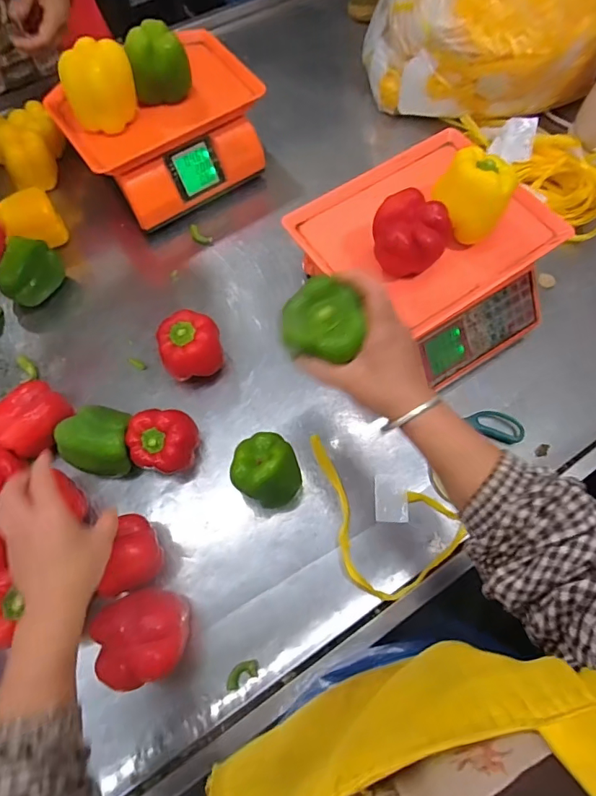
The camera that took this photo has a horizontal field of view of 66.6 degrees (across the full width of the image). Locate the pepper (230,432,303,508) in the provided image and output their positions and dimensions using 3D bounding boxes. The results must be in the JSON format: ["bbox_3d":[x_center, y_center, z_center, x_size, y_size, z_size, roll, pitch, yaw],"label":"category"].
[{"bbox_3d":[-0.036,0.086,0.539,0.080,0.085,0.073,0,67,0],"label":"pepper"}]

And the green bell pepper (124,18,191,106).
[{"bbox_3d":[-0.196,-0.470,0.642,0.078,0.078,0.069,-14,68,-6],"label":"green bell pepper"}]

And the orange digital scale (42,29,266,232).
[{"bbox_3d":[-0.201,-0.415,0.710,0.281,0.103,0.210,-35,72,-14],"label":"orange digital scale"}]

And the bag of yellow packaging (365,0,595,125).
[{"bbox_3d":[0.309,-0.615,0.744,0.332,0.191,0.292,-22,68,-8],"label":"bag of yellow packaging"}]

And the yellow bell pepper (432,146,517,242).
[{"bbox_3d":[0.211,-0.244,0.540,0.077,0.065,0.087,-35,72,-14],"label":"yellow bell pepper"}]

